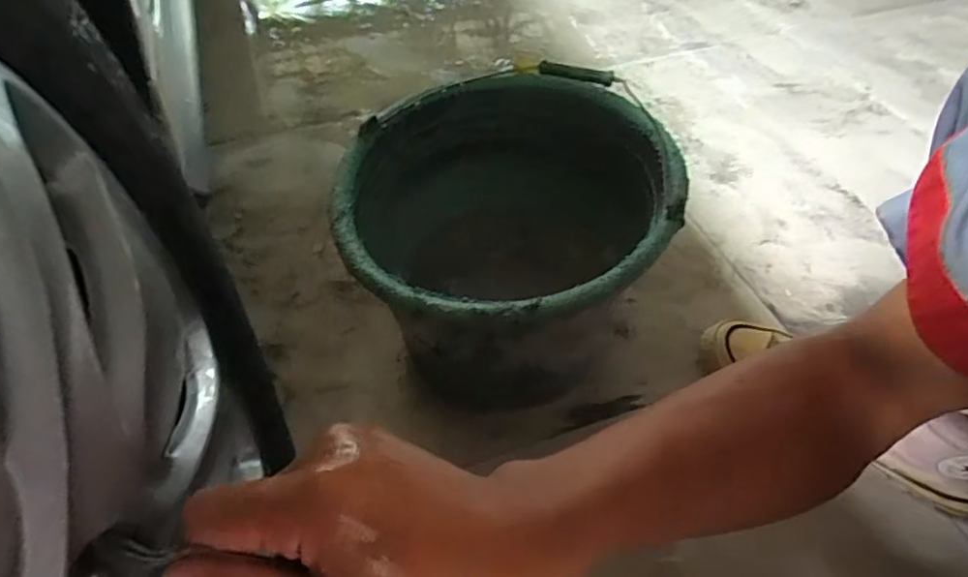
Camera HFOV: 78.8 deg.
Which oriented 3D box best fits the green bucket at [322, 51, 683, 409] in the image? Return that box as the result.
[{"bbox_3d":[0.023,-0.041,0.545,0.287,0.177,0.279,0,49,0],"label":"green bucket"}]

